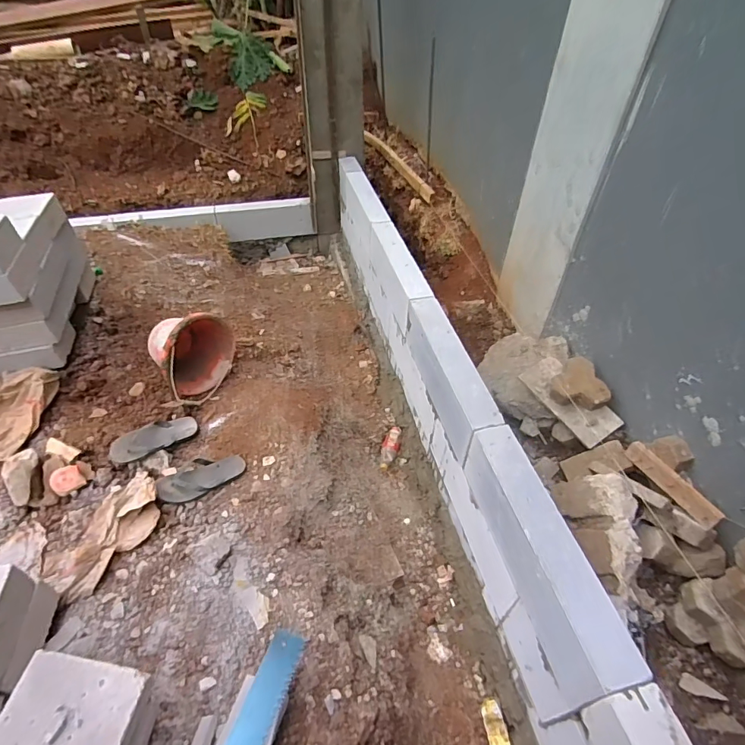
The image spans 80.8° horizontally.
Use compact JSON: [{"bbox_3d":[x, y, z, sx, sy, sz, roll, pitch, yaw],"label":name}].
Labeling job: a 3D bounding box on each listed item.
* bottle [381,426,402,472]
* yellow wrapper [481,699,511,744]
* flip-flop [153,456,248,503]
[{"bbox_3d":[0.075,0.304,1.780,0.071,0.042,0.201,7,44,7],"label":"bottle"},{"bbox_3d":[0.336,0.968,1.184,0.052,0.022,0.132,-5,44,-7],"label":"yellow wrapper"},{"bbox_3d":[-0.531,0.317,1.358,0.263,0.032,0.132,-18,45,-39],"label":"flip-flop"}]

